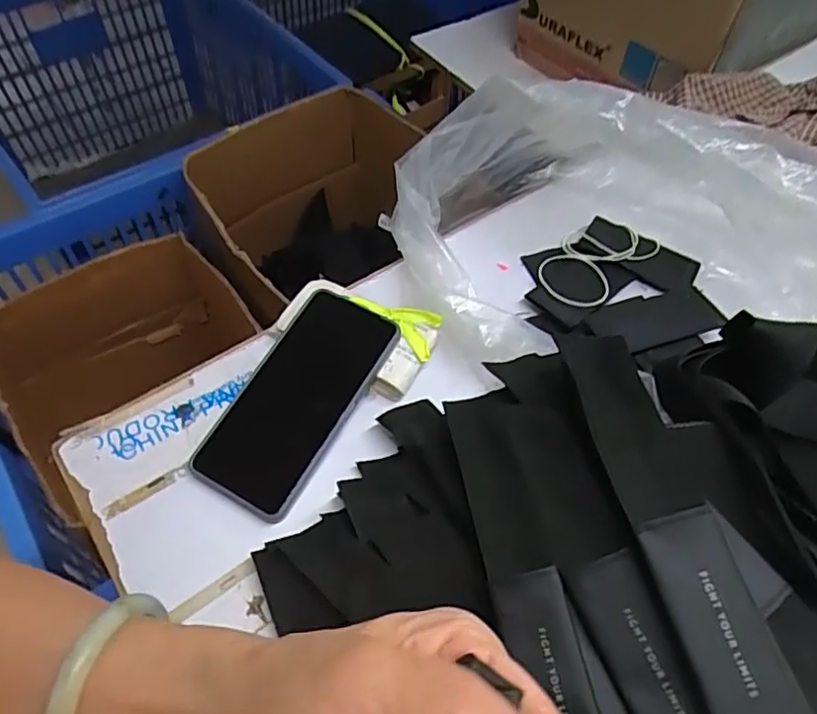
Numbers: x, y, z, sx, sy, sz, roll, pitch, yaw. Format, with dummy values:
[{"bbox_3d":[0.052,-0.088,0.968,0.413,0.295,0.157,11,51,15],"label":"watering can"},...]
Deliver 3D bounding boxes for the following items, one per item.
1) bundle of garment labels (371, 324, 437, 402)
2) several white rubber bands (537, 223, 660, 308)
[{"bbox_3d":[-0.001,0.002,0.459,0.024,0.020,0.065,30,71,17],"label":"bundle of garment labels"},{"bbox_3d":[0.165,-0.089,0.537,0.070,0.006,0.123,40,62,22],"label":"several white rubber bands"}]

